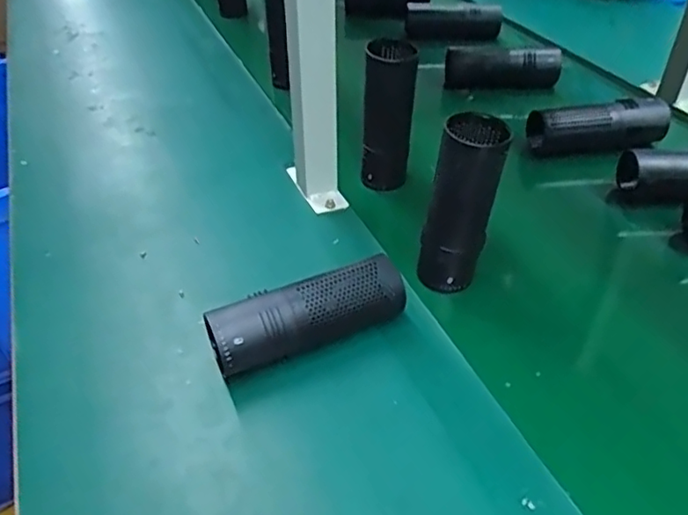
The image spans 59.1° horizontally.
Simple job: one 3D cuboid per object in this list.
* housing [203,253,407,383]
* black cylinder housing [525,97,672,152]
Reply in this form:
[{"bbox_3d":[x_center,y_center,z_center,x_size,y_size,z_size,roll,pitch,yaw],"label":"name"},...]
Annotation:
[{"bbox_3d":[-0.026,0.047,0.499,0.166,0.053,0.046,-19,44,-16],"label":"housing"},{"bbox_3d":[0.322,-0.166,0.770,0.181,0.049,0.055,-5,42,-1],"label":"black cylinder housing"}]

